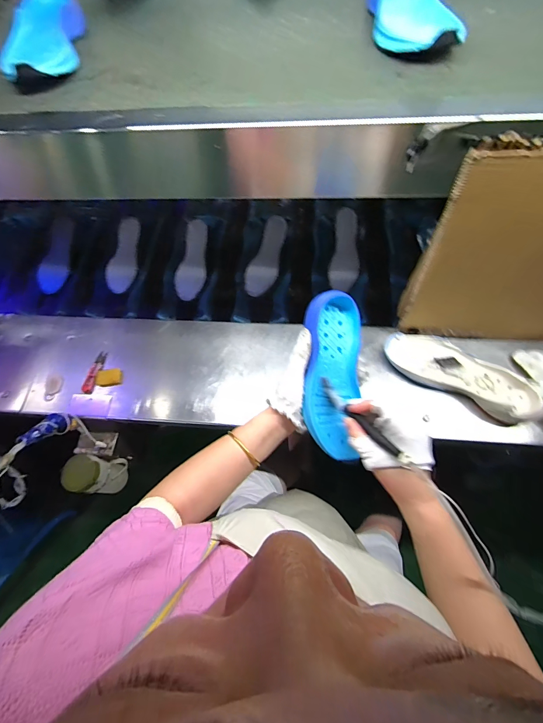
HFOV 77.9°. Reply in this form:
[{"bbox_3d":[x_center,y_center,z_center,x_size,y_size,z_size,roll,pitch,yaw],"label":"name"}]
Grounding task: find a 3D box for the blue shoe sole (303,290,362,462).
[{"bbox_3d":[0.089,0.015,0.474,0.078,0.043,0.229,3,84,5],"label":"blue shoe sole"}]

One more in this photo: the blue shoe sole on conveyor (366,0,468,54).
[{"bbox_3d":[0.180,-0.467,0.443,0.093,0.047,0.239,-3,64,2],"label":"blue shoe sole on conveyor"}]

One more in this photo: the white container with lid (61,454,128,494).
[{"bbox_3d":[-0.376,0.244,0.724,0.123,0.074,0.076,10,69,-19],"label":"white container with lid"}]

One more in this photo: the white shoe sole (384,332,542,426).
[{"bbox_3d":[0.366,0.022,0.659,0.291,0.036,0.106,28,69,16],"label":"white shoe sole"}]

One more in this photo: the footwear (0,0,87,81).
[{"bbox_3d":[-0.330,-0.476,0.489,0.087,0.039,0.241,-10,64,-1],"label":"footwear"}]

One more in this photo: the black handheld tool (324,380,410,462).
[{"bbox_3d":[0.106,0.066,0.423,0.015,0.018,0.151,-30,36,-11],"label":"black handheld tool"}]

